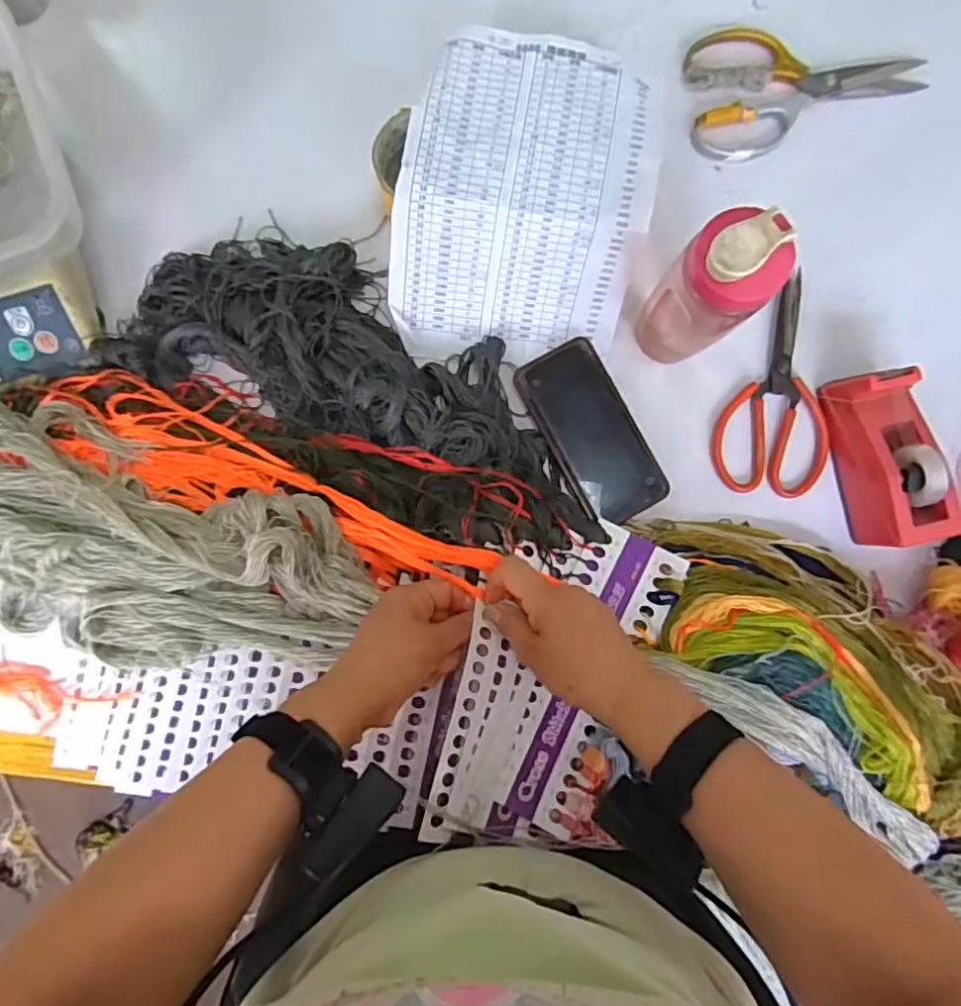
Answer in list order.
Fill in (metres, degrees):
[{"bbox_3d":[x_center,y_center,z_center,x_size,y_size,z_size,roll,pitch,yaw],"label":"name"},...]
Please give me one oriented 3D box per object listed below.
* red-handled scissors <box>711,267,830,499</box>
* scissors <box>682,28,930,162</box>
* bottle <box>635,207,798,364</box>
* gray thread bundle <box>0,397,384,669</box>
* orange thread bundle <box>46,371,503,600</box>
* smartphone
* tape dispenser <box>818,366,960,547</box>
[{"bbox_3d":[0.283,-0.105,0.578,0.101,0.009,0.200,17,89,1],"label":"red-handled scissors"},{"bbox_3d":[0.302,-0.387,0.578,0.217,0.013,0.117,-7,88,0],"label":"scissors"},{"bbox_3d":[0.171,-0.157,0.483,0.056,0.199,0.061,0,88,0],"label":"bottle"},{"bbox_3d":[-0.415,0.017,0.531,0.674,0.068,0.205,11,89,1],"label":"gray thread bundle"},{"bbox_3d":[-0.180,-0.013,0.529,0.390,0.045,0.078,22,88,4],"label":"orange thread bundle"},{"bbox_3d":[0.103,-0.063,0.570,0.078,0.018,0.167,-29,89,0],"label":"smartphone"},{"bbox_3d":[0.355,-0.040,0.541,0.057,0.070,0.148,-14,88,0],"label":"tape dispenser"}]

